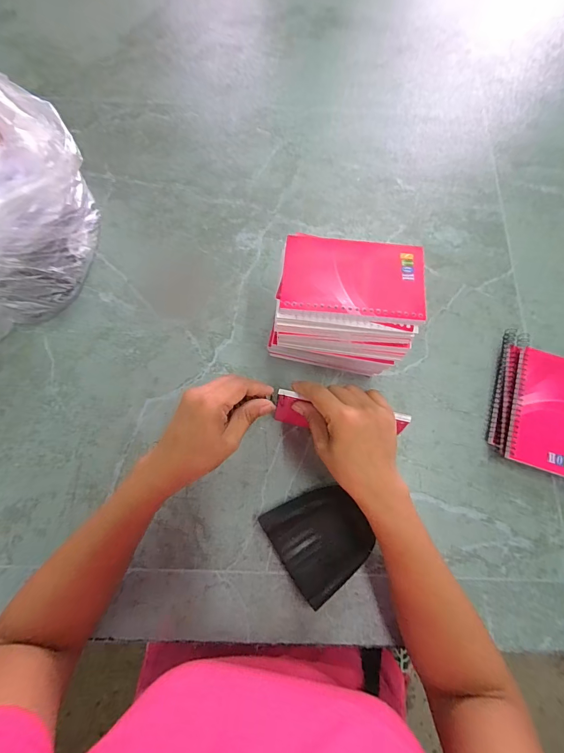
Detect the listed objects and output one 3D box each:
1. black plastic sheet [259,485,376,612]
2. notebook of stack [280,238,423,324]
[{"bbox_3d":[0.042,0.168,0.381,0.093,0.028,0.096,-30,76,-9],"label":"black plastic sheet"},{"bbox_3d":[0.067,-0.092,0.339,0.130,0.007,0.079,6,73,1],"label":"notebook of stack"}]

